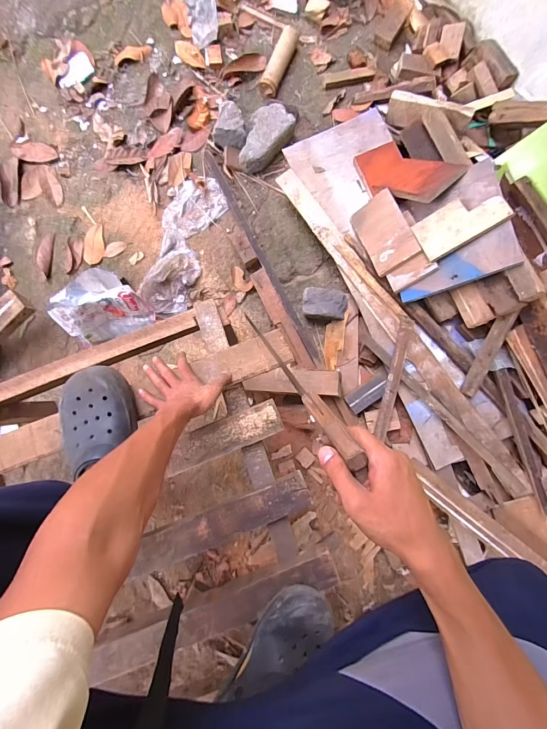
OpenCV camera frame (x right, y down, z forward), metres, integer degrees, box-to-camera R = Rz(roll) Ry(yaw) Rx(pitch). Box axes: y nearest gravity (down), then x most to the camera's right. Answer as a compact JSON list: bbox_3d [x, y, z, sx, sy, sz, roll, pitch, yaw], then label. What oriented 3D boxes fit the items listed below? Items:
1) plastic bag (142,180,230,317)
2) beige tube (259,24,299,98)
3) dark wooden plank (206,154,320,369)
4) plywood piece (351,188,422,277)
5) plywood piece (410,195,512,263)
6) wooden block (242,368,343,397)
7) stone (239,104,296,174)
[{"bbox_3d":[-0.255,-0.339,0.916,0.157,0.050,0.402,21,87,0],"label":"plastic bag"},{"bbox_3d":[0.015,-0.861,0.950,0.052,0.047,0.196,22,87,0],"label":"beige tube"},{"bbox_3d":[-0.036,-0.292,0.922,0.040,0.047,0.674,-28,88,-2],"label":"dark wooden plank"},{"bbox_3d":[0.270,-0.322,0.819,0.113,0.015,0.183,-31,74,37],"label":"plywood piece"},{"bbox_3d":[0.409,-0.315,0.736,0.170,0.014,0.105,-28,71,30],"label":"plywood piece"},{"bbox_3d":[0.052,0.042,0.850,0.243,0.034,0.063,4,87,-1],"label":"wooden block"},{"bbox_3d":[-0.033,-0.622,0.925,0.098,0.077,0.188,43,87,1],"label":"stone"}]

